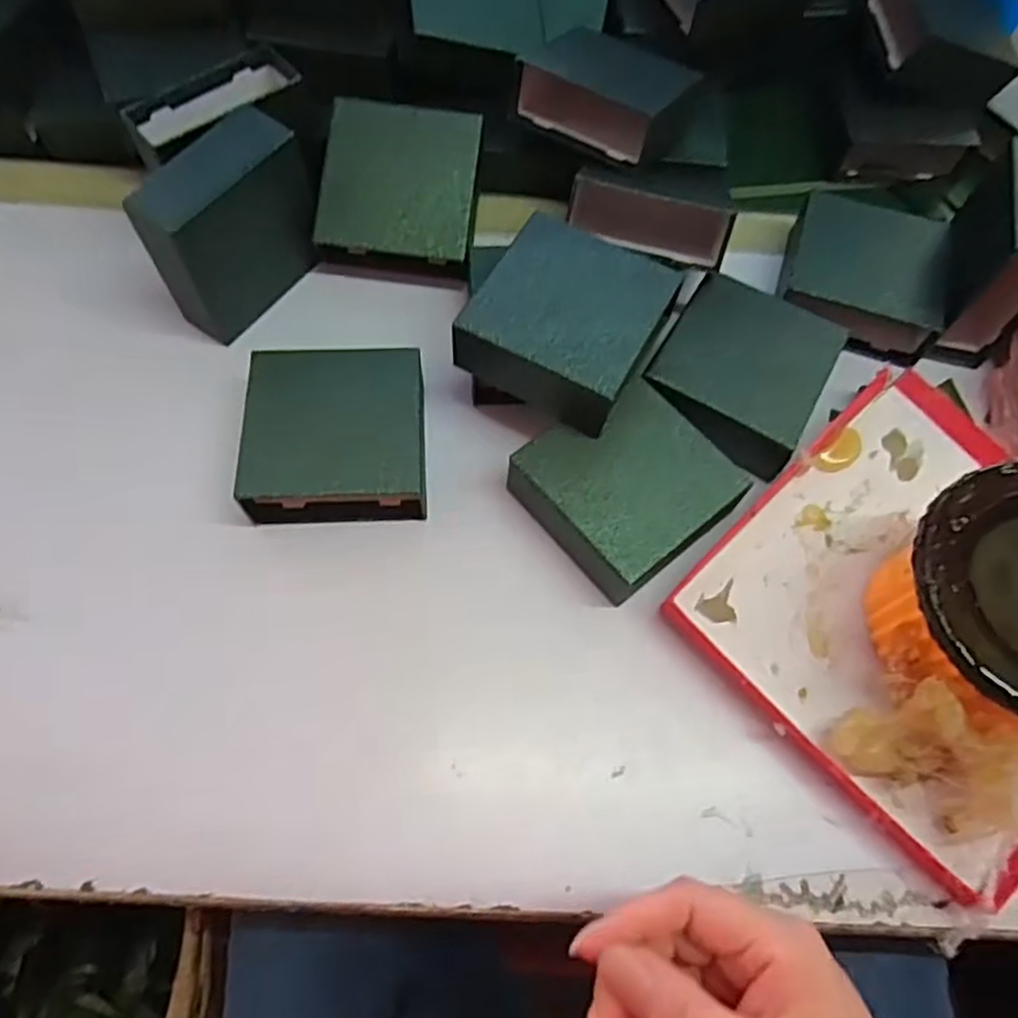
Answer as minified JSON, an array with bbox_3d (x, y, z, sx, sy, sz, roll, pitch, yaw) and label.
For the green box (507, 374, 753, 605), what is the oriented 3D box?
[{"bbox_3d":[0.063,-0.013,0.387,0.090,0.030,0.091,-37,73,-17],"label":"green box"}]

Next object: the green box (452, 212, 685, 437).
[{"bbox_3d":[0.030,-0.099,0.386,0.092,0.041,0.097,28,67,9],"label":"green box"}]

